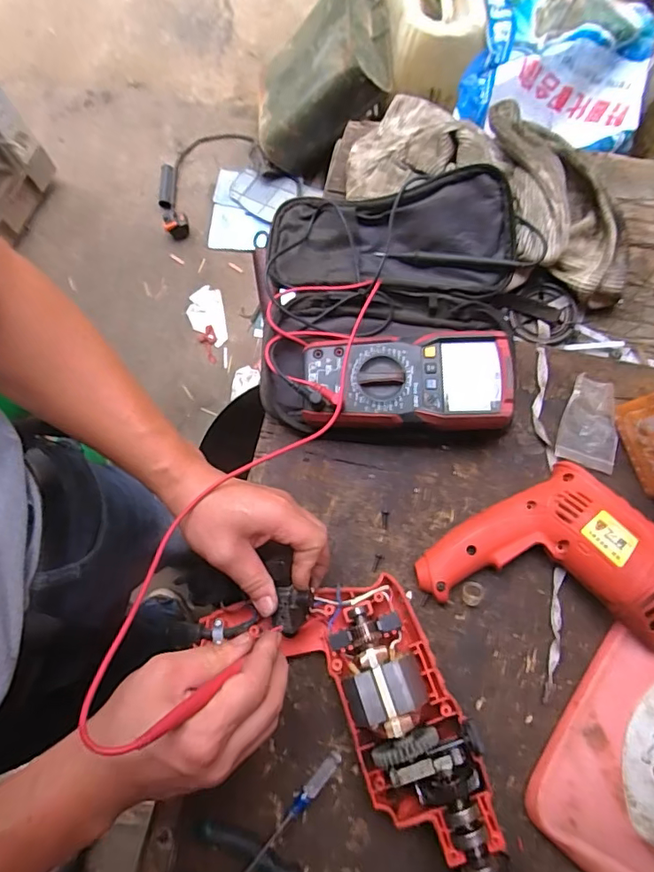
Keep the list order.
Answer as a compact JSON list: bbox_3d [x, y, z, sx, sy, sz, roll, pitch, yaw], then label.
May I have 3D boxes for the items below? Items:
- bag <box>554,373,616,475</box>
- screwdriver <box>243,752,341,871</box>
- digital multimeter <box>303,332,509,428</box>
[{"bbox_3d":[0.249,-0.012,0.470,0.057,0.012,0.084,16,79,4],"label":"bag"},{"bbox_3d":[-0.033,0.307,0.393,0.012,0.019,0.127,41,82,8],"label":"screwdriver"},{"bbox_3d":[0.071,-0.051,0.448,0.182,0.038,0.087,2,79,1],"label":"digital multimeter"}]

